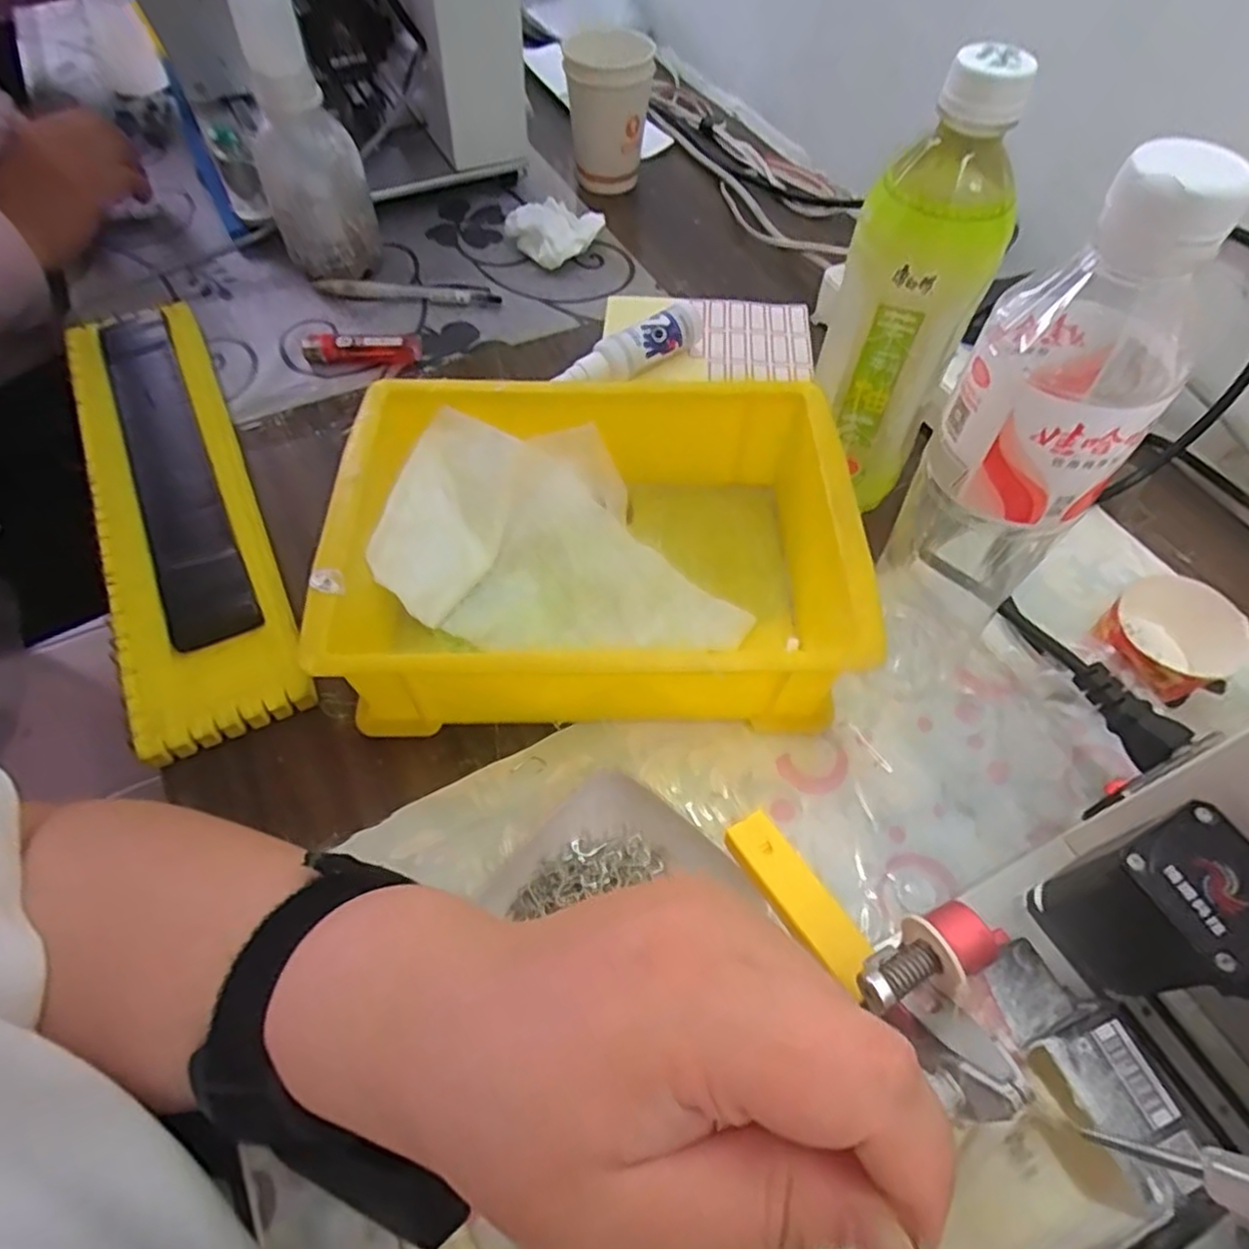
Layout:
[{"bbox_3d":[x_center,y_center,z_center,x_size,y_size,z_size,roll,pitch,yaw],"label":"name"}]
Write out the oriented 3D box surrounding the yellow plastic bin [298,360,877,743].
[{"bbox_3d":[-0.015,-0.037,0.366,0.237,0.079,0.174,-1,58,-1],"label":"yellow plastic bin"}]

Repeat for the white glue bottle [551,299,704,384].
[{"bbox_3d":[0.007,-0.184,0.489,0.112,0.036,0.026,-26,62,-16],"label":"white glue bottle"}]

